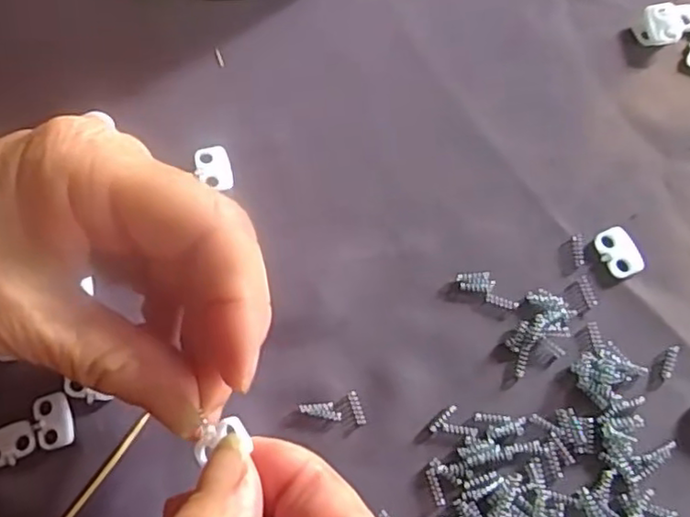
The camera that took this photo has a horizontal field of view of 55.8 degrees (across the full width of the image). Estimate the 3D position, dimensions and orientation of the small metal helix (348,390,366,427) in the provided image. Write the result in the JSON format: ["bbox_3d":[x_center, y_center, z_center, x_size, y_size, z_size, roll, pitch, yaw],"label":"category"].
[{"bbox_3d":[0.004,0.051,0.222,0.004,0.004,0.012,-19,73,-4],"label":"small metal helix"}]

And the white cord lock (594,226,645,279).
[{"bbox_3d":[0.100,-0.002,0.237,0.013,0.004,0.018,-18,73,-4],"label":"white cord lock"}]

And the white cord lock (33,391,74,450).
[{"bbox_3d":[-0.101,0.056,0.223,0.013,0.004,0.018,-16,73,-3],"label":"white cord lock"}]

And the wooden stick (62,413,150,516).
[{"bbox_3d":[-0.085,0.077,0.217,0.004,0.004,0.056,34,77,11],"label":"wooden stick"}]

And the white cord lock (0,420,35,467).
[{"bbox_3d":[-0.116,0.064,0.221,0.018,0.004,0.013,-24,74,-6],"label":"white cord lock"}]

